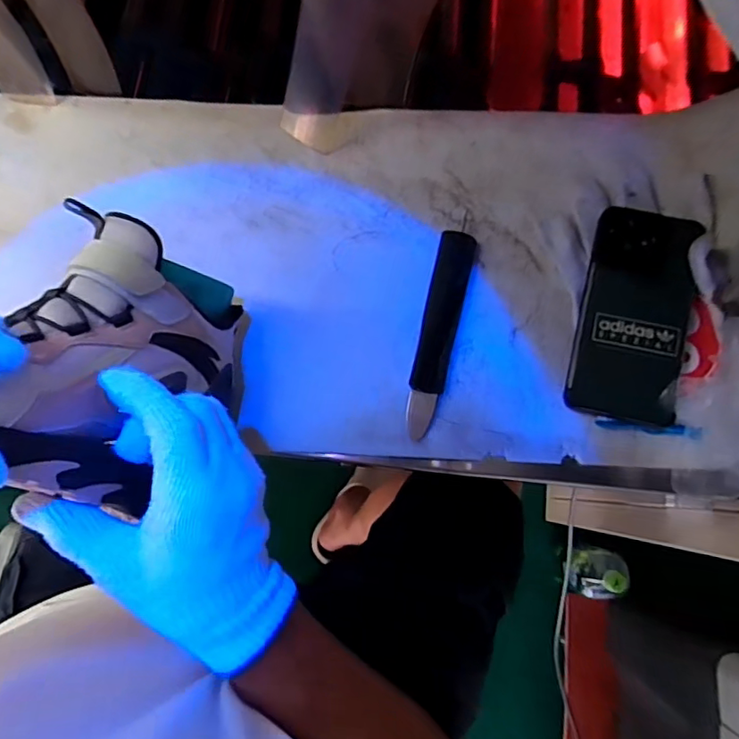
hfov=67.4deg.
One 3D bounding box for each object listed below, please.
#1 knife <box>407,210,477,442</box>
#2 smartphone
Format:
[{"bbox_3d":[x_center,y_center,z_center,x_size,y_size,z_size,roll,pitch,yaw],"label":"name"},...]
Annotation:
[{"bbox_3d":[0.055,-0.032,0.435,0.029,0.010,0.171,13,79,4],"label":"knife"},{"bbox_3d":[0.201,-0.043,0.420,0.075,0.014,0.160,12,81,16],"label":"smartphone"}]

